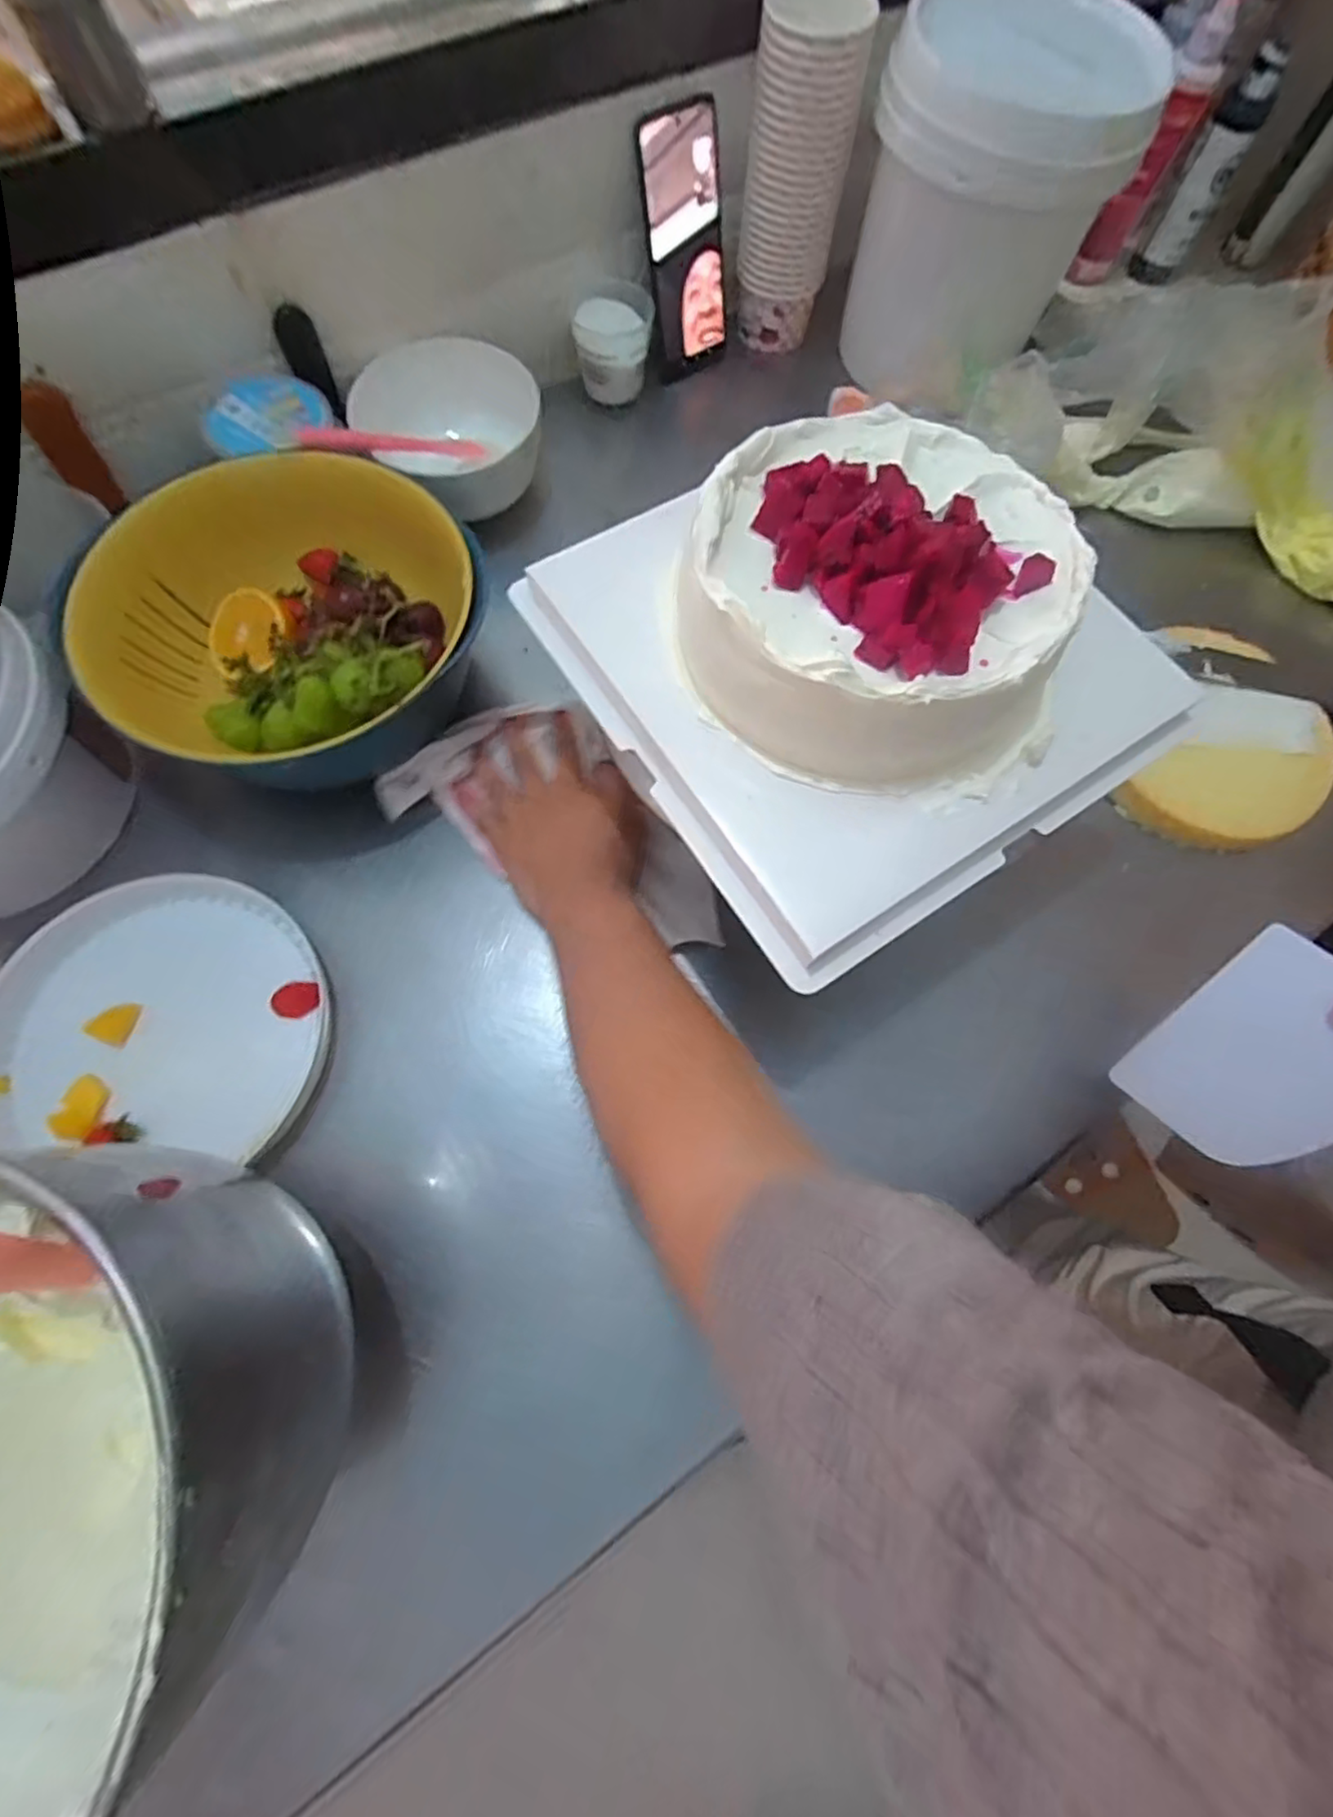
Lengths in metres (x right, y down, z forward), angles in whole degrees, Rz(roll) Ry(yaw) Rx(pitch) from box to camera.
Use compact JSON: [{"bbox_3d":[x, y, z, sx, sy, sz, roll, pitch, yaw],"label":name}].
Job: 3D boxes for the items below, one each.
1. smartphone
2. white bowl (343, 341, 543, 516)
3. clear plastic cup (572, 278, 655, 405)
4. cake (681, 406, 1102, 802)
[{"bbox_3d":[0.016,-0.582,0.568,0.085,0.164,0.016,-38,61,-12],"label":"smartphone"},{"bbox_3d":[-0.171,-0.399,0.534,0.142,0.062,0.150,43,75,12],"label":"white bowl"},{"bbox_3d":[-0.047,-0.518,0.587,0.067,0.062,0.071,1,71,-2],"label":"clear plastic cup"},{"bbox_3d":[0.106,-0.160,0.316,0.192,0.066,0.191,4,71,-1],"label":"cake"}]

